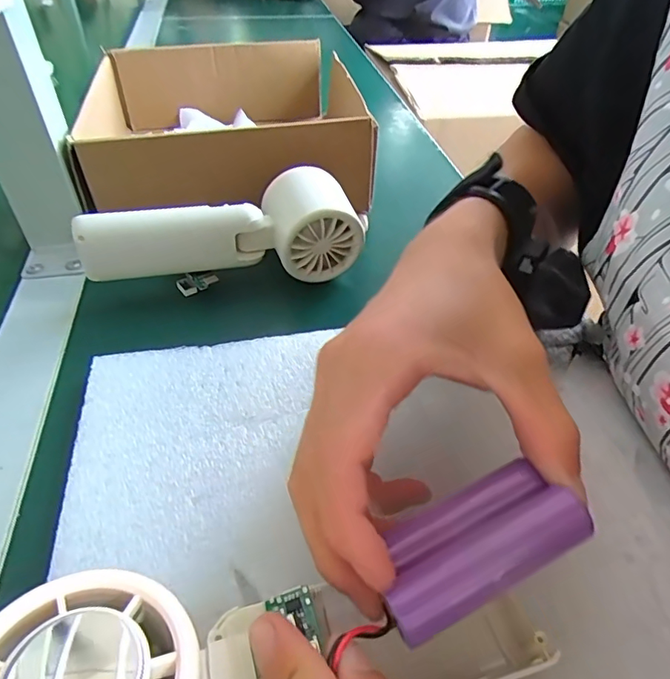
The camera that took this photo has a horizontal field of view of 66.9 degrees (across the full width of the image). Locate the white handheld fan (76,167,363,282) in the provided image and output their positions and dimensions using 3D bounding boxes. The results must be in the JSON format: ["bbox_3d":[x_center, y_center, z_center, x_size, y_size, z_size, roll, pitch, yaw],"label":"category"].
[{"bbox_3d":[-0.066,-0.064,0.310,0.162,0.050,0.049,-13,45,-15],"label":"white handheld fan"}]

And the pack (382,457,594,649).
[{"bbox_3d":[0.042,0.062,0.158,0.064,0.014,0.034,-20,46,-17],"label":"pack"}]

